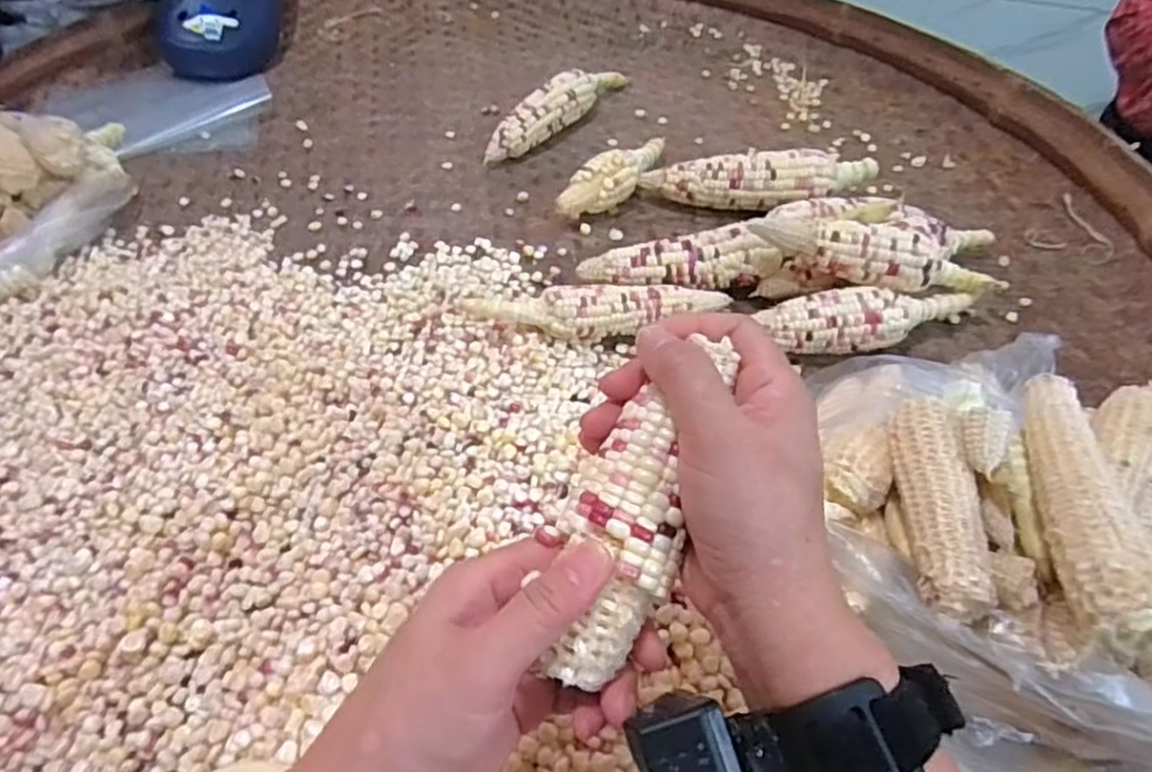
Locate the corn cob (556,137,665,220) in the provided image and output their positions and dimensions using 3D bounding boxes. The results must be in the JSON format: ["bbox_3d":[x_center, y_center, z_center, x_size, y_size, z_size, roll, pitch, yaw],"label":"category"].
[{"bbox_3d":[0.045,-0.211,0.697,0.044,0.048,0.172,24,51,22],"label":"corn cob"}]

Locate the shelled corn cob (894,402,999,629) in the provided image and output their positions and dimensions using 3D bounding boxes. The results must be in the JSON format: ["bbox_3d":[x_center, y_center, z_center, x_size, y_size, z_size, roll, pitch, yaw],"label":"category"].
[{"bbox_3d":[0.179,0.060,0.346,0.031,0.042,0.108,4,47,7],"label":"shelled corn cob"}]

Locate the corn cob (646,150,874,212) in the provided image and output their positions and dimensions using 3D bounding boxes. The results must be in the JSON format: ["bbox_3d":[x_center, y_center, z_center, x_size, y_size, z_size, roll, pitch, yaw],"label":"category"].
[{"bbox_3d":[0.179,-0.197,0.675,0.227,0.050,0.042,-1,46,0],"label":"corn cob"}]

